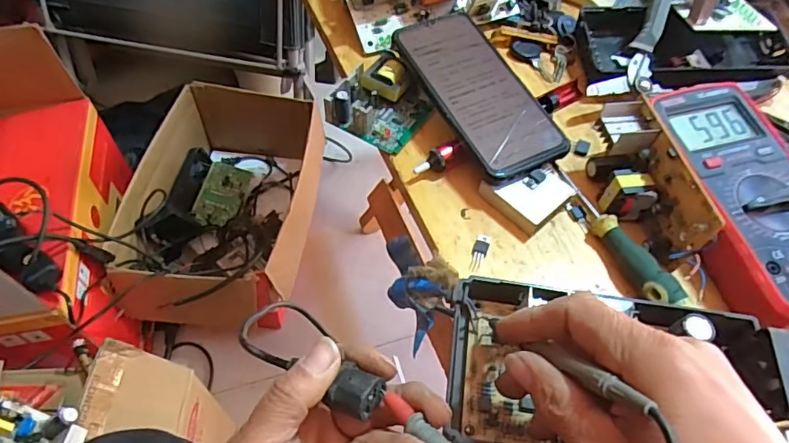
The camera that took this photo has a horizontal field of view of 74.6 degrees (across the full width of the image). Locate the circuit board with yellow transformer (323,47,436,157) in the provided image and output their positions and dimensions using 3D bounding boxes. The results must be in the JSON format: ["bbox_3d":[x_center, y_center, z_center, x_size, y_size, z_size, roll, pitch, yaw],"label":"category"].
[{"bbox_3d":[-0.009,-0.101,0.433,0.067,0.029,0.078,32,60,18],"label":"circuit board with yellow transformer"}]

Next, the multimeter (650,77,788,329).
[{"bbox_3d":[0.247,-0.018,0.365,0.092,0.043,0.183,-9,57,-9],"label":"multimeter"}]

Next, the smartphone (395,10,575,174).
[{"bbox_3d":[0.067,-0.107,0.419,0.076,0.006,0.160,-24,68,-17],"label":"smartphone"}]

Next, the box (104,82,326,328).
[{"bbox_3d":[-0.283,-0.035,0.924,0.275,0.172,0.468,6,56,2],"label":"box"}]

